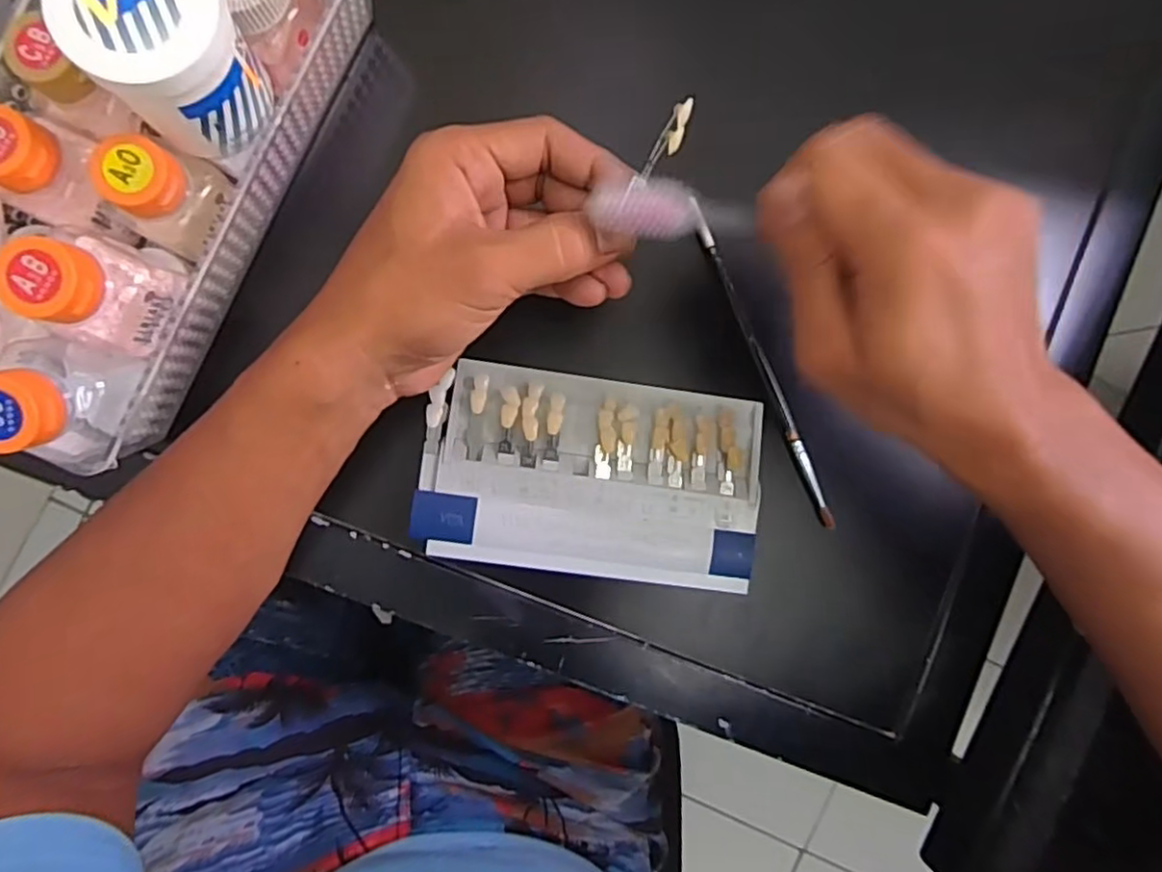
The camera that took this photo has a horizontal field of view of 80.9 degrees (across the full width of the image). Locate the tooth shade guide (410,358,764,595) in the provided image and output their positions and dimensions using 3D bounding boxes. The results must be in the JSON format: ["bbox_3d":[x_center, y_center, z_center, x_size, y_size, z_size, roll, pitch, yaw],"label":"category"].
[{"bbox_3d":[0.007,0.021,0.354,0.172,0.017,0.100,8,89,-5],"label":"tooth shade guide"}]

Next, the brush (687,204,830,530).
[{"bbox_3d":[0.097,-0.038,0.365,0.007,0.008,0.187,-23,92,-5],"label":"brush"}]

